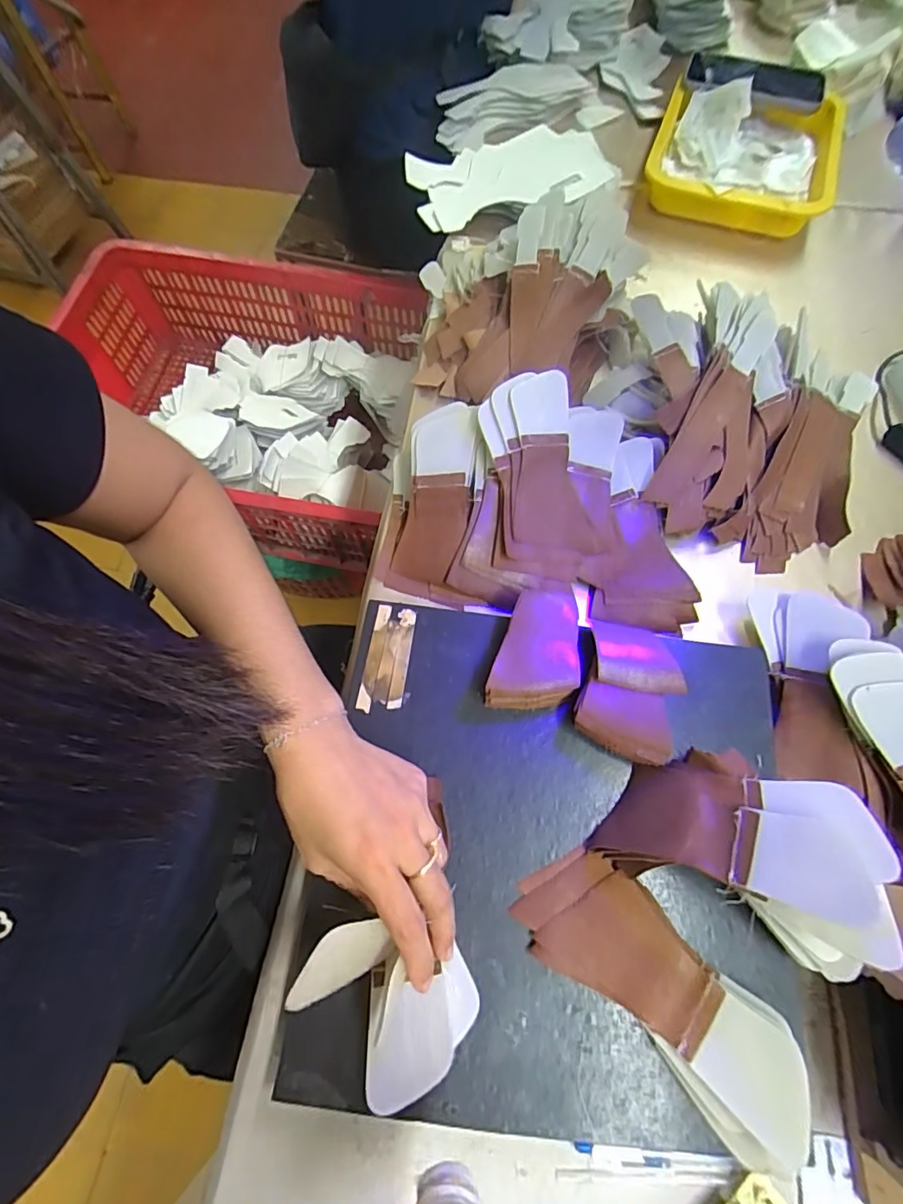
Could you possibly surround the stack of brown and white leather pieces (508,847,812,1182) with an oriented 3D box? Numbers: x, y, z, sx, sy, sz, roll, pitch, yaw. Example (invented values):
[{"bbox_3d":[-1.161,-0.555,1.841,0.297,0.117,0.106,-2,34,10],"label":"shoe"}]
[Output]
[{"bbox_3d":[0.119,0.222,0.305,0.168,0.017,0.068,37,75,27],"label":"stack of brown and white leather pieces"}]

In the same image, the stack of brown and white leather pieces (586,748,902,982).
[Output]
[{"bbox_3d":[0.168,0.137,0.304,0.129,0.104,0.089,24,73,8],"label":"stack of brown and white leather pieces"}]

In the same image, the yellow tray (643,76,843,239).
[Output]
[{"bbox_3d":[0.339,-0.528,0.614,0.202,0.056,0.230,20,72,7],"label":"yellow tray"}]

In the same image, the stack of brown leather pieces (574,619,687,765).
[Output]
[{"bbox_3d":[0.123,0.062,0.368,0.063,0.034,0.088,17,72,6],"label":"stack of brown leather pieces"}]

